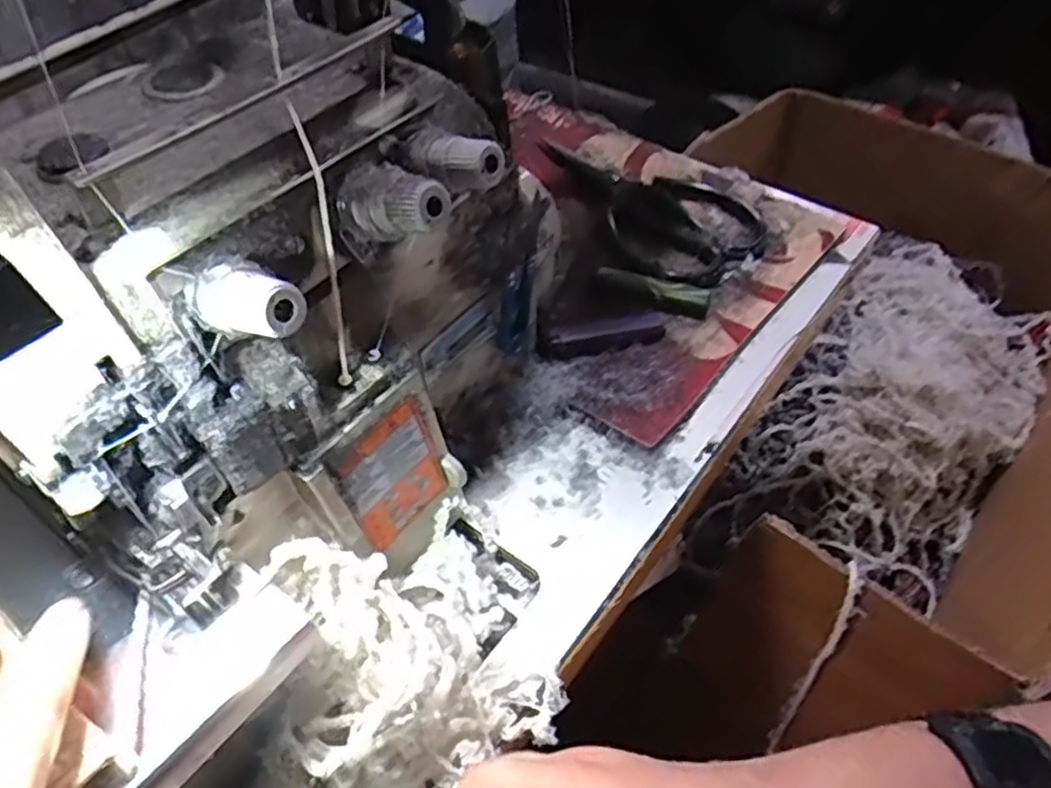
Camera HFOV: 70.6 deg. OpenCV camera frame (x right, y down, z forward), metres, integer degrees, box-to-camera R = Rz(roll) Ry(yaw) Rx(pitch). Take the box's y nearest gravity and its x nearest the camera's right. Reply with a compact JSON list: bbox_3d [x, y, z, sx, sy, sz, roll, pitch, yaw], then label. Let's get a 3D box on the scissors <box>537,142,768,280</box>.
[{"bbox_3d":[0.092,-0.153,0.569,0.103,0.010,0.182,-33,56,-24],"label":"scissors"}]

